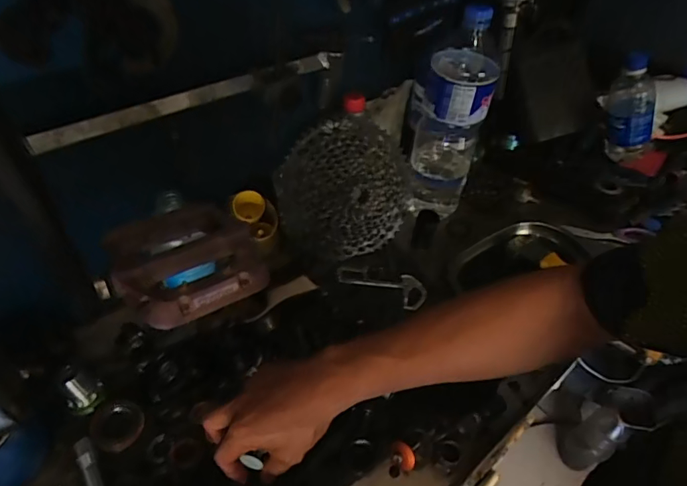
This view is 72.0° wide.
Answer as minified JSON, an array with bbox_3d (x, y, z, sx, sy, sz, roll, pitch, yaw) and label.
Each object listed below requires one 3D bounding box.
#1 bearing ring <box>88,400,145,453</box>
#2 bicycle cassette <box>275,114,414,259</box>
[{"bbox_3d":[-0.243,0.195,0.507,0.050,0.014,0.049,1,47,-2],"label":"bearing ring"},{"bbox_3d":[0.014,-0.070,0.650,0.198,0.196,0.055,-58,26,-6],"label":"bicycle cassette"}]

